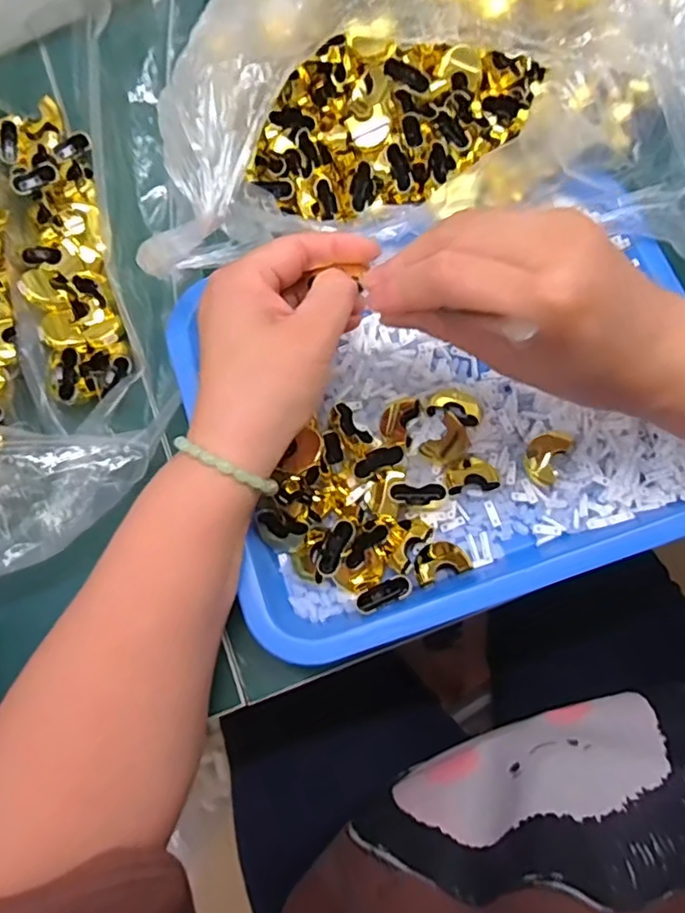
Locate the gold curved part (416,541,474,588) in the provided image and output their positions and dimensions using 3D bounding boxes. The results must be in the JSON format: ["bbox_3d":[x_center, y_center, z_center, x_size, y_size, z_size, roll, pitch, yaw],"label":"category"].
[{"bbox_3d":[0.052,0.054,0.310,0.030,0.015,0.020,-19,74,-4],"label":"gold curved part"}]

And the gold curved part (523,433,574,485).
[{"bbox_3d":[0.111,-0.002,0.319,0.020,0.007,0.029,30,77,10],"label":"gold curved part"}]

